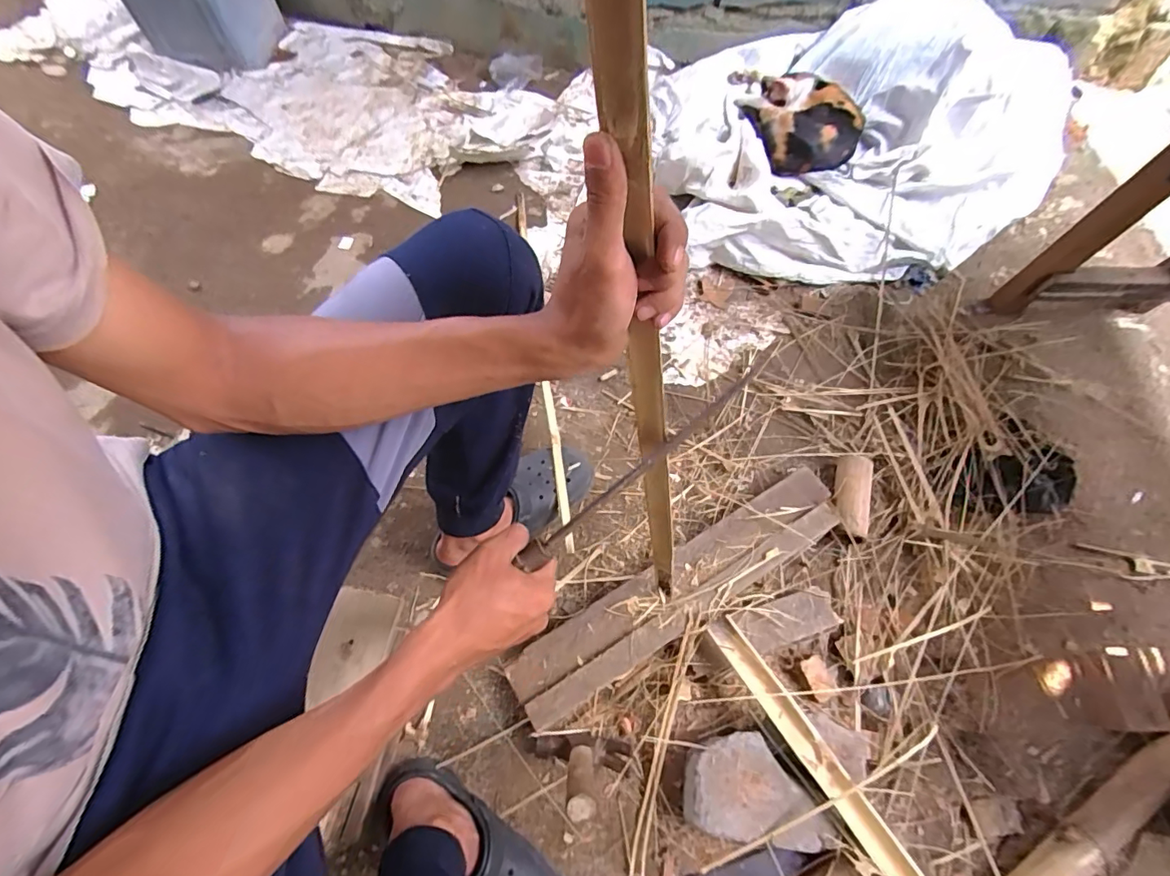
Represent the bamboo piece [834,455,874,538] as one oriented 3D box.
[{"bbox_3d":[0.433,0.094,0.830,0.057,0.048,0.141,14,67,4],"label":"bamboo piece"}]

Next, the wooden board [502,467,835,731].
[{"bbox_3d":[0.149,0.218,0.755,0.563,0.051,0.104,-30,70,-14],"label":"wooden board"}]

